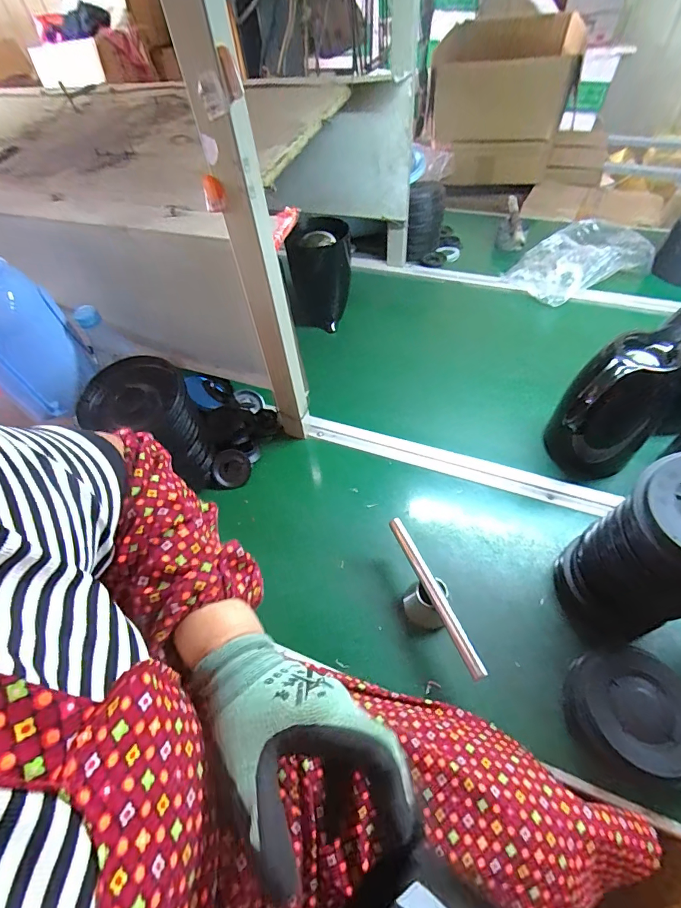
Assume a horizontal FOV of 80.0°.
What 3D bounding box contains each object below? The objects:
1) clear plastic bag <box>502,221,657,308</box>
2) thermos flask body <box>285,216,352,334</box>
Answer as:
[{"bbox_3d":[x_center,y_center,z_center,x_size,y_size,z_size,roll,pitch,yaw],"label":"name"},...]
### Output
[{"bbox_3d":[0.524,-0.451,0.929,0.289,0.070,0.202,-19,54,-9],"label":"clear plastic bag"},{"bbox_3d":[-0.039,-0.378,0.850,0.122,0.179,0.119,0,53,5],"label":"thermos flask body"}]

